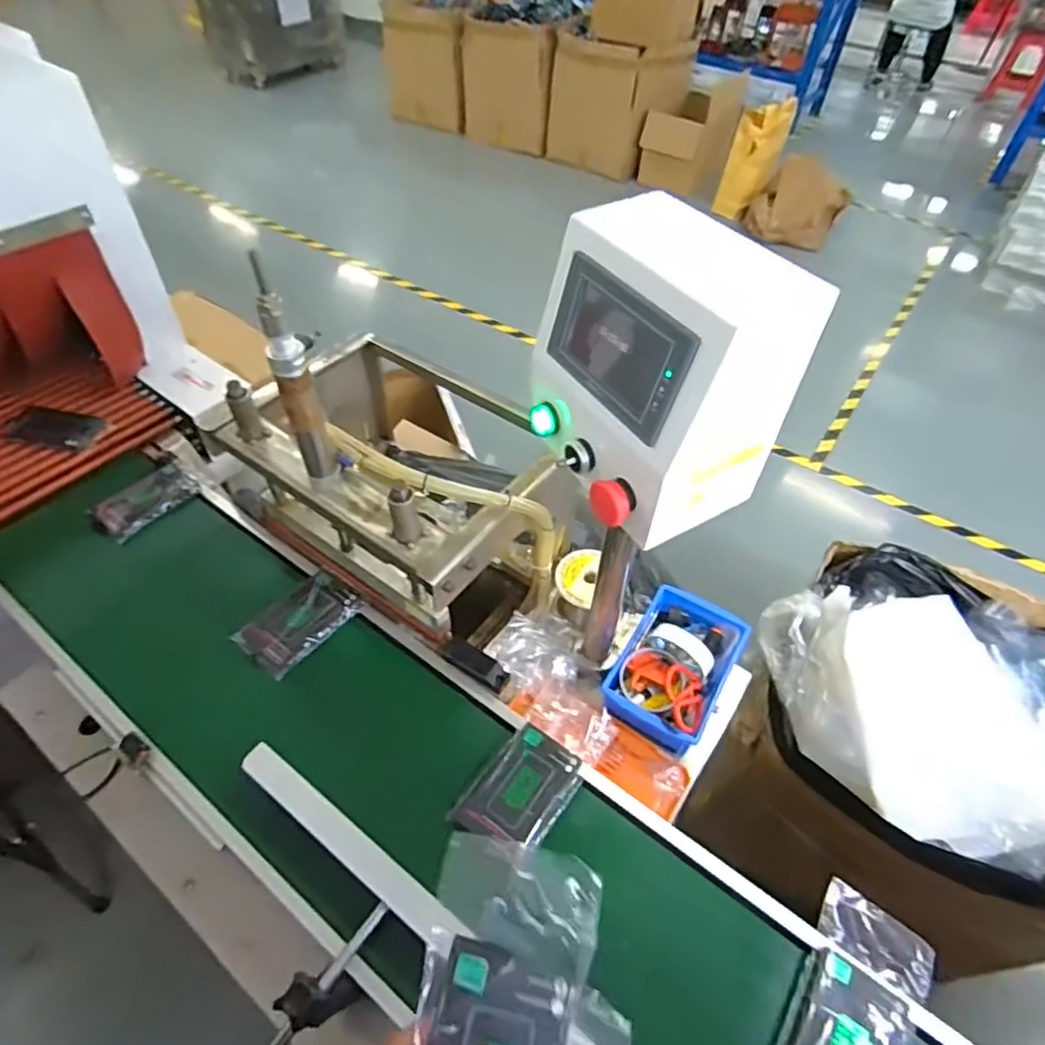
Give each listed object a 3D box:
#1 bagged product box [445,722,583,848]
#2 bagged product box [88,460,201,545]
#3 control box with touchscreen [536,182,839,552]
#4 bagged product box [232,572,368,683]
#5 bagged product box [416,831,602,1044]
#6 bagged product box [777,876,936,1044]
[{"bbox_3d":[0.000,0.298,0.686,0.092,0.010,0.137,31,55,22],"label":"bagged product box"},{"bbox_3d":[-0.580,-0.035,0.953,0.094,0.034,0.150,27,54,20],"label":"bagged product box"},{"bbox_3d":[0.101,-0.123,0.502,0.141,0.185,0.184,-24,54,-21],"label":"control box with touchscreen"},{"bbox_3d":[-0.296,0.132,0.823,0.094,0.022,0.147,35,57,24],"label":"bagged product box"},{"bbox_3d":[-0.012,0.299,0.369,0.096,0.027,0.190,8,71,5],"label":"bagged product box"},{"bbox_3d":[0.306,0.451,0.567,0.095,0.031,0.205,29,54,21],"label":"bagged product box"}]

